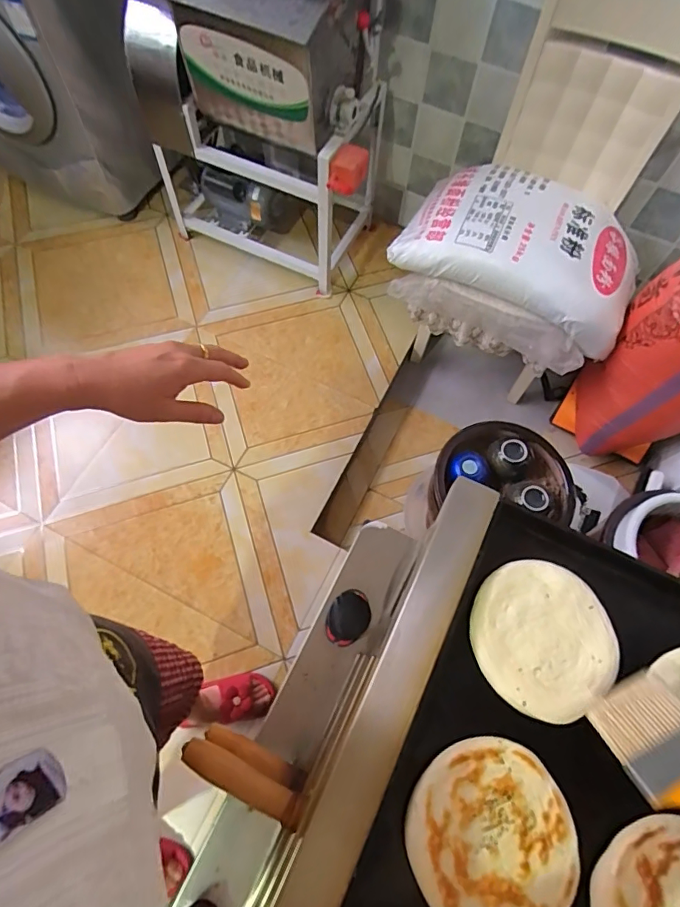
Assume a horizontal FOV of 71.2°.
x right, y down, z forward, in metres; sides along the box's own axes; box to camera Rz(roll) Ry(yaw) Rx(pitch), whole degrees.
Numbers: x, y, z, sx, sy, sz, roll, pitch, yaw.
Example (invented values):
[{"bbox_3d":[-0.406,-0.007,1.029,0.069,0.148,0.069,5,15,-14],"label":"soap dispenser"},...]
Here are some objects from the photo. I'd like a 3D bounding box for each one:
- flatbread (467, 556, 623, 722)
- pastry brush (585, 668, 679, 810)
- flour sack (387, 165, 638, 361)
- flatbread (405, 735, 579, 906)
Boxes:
[{"bbox_3d":[0.183,0.163,0.429,0.126,0.010,0.124,1,67,-2],"label":"flatbread"},{"bbox_3d":[0.255,0.241,0.310,0.068,0.009,0.190,-26,39,-5],"label":"pastry brush"},{"bbox_3d":[0.507,-0.575,1.315,0.656,0.146,0.385,25,68,8],"label":"flour sack"},{"bbox_3d":[0.117,0.295,0.365,0.123,0.006,0.124,1,67,-2],"label":"flatbread"}]

